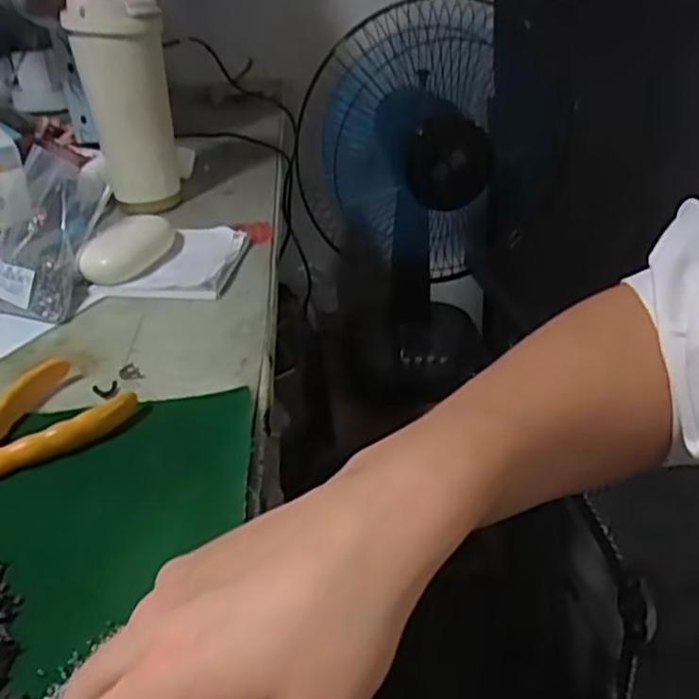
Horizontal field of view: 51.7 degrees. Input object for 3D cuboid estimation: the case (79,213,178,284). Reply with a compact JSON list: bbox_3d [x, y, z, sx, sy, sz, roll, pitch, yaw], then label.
[{"bbox_3d":[-0.184,-0.084,0.600,0.040,0.028,0.081,10,33,20],"label":"case"}]

